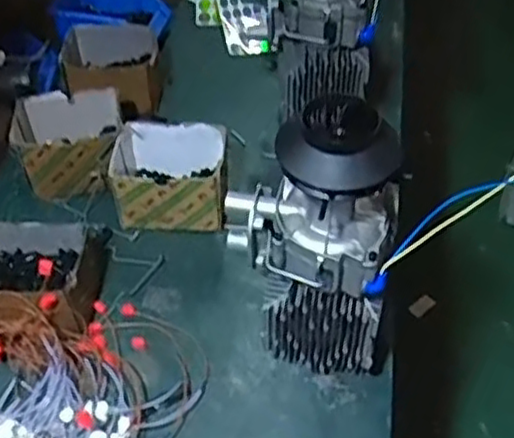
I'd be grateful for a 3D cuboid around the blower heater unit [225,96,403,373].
[{"bbox_3d":[0.052,0.038,0.702,0.152,0.319,0.088,-1,46,2],"label":"blower heater unit"}]

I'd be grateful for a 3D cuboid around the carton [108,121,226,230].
[{"bbox_3d":[-0.115,-0.051,0.955,0.147,0.108,0.110,0,47,3],"label":"carton"}]

